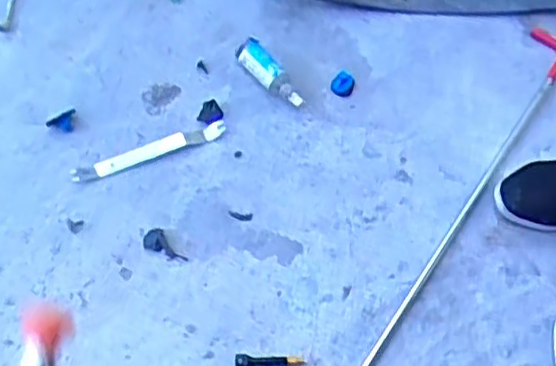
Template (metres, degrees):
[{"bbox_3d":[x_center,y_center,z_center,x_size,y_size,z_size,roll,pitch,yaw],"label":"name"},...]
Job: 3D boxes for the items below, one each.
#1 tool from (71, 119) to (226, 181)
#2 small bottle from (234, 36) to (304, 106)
[{"bbox_3d":[-0.186,-0.048,0.998,0.224,0.011,0.027,-18,68,-12],"label":"tool"},{"bbox_3d":[-0.016,-0.169,1.054,0.044,0.030,0.140,-33,71,-17],"label":"small bottle"}]

